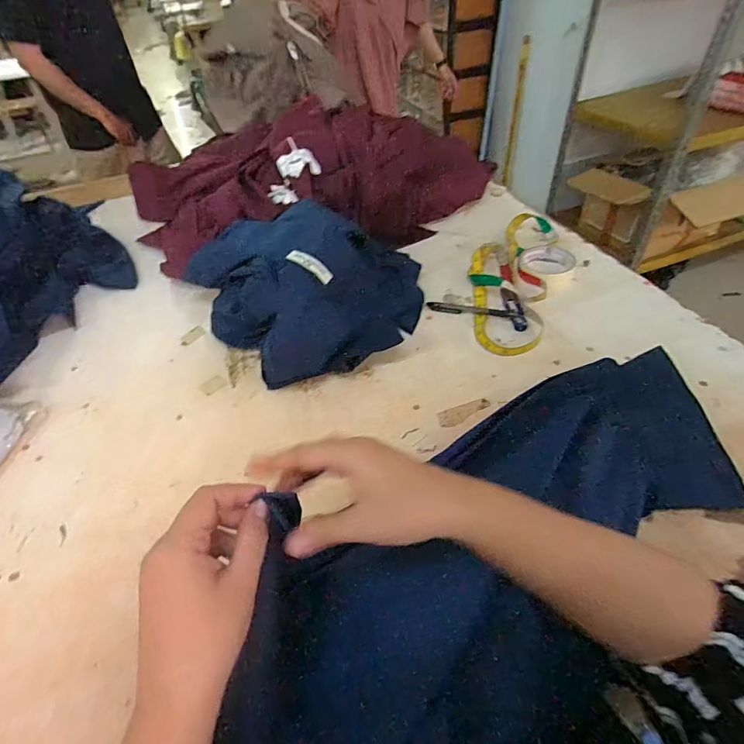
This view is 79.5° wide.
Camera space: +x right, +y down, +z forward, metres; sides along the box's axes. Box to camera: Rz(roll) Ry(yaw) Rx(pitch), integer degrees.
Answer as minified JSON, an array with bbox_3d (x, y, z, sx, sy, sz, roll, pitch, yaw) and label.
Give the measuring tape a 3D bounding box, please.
[{"bbox_3d":[0.216,-0.155,0.704,0.120,0.032,0.352,13,49,16],"label":"measuring tape"}]

